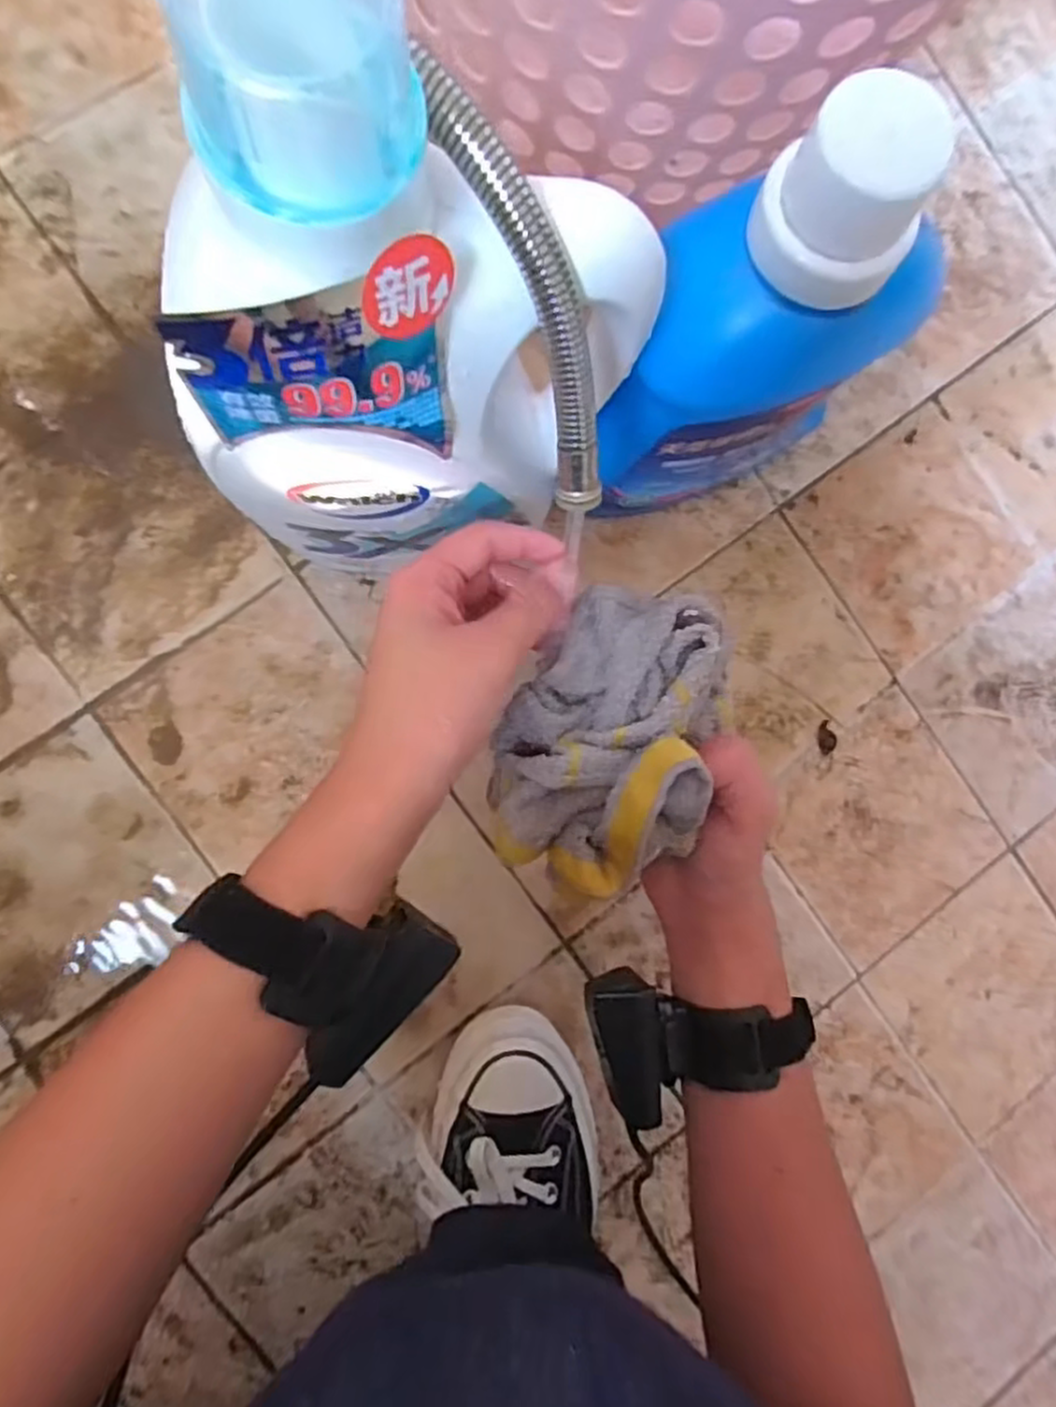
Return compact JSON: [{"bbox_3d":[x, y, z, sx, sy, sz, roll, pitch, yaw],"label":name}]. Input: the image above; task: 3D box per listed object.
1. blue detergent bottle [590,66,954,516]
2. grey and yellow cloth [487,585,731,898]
[{"bbox_3d":[0.107,-0.175,0.370,0.157,0.271,0.088,-29,94,-7],"label":"blue detergent bottle"},{"bbox_3d":[0.042,0.019,0.315,0.092,0.066,0.131,32,86,-7],"label":"grey and yellow cloth"}]

